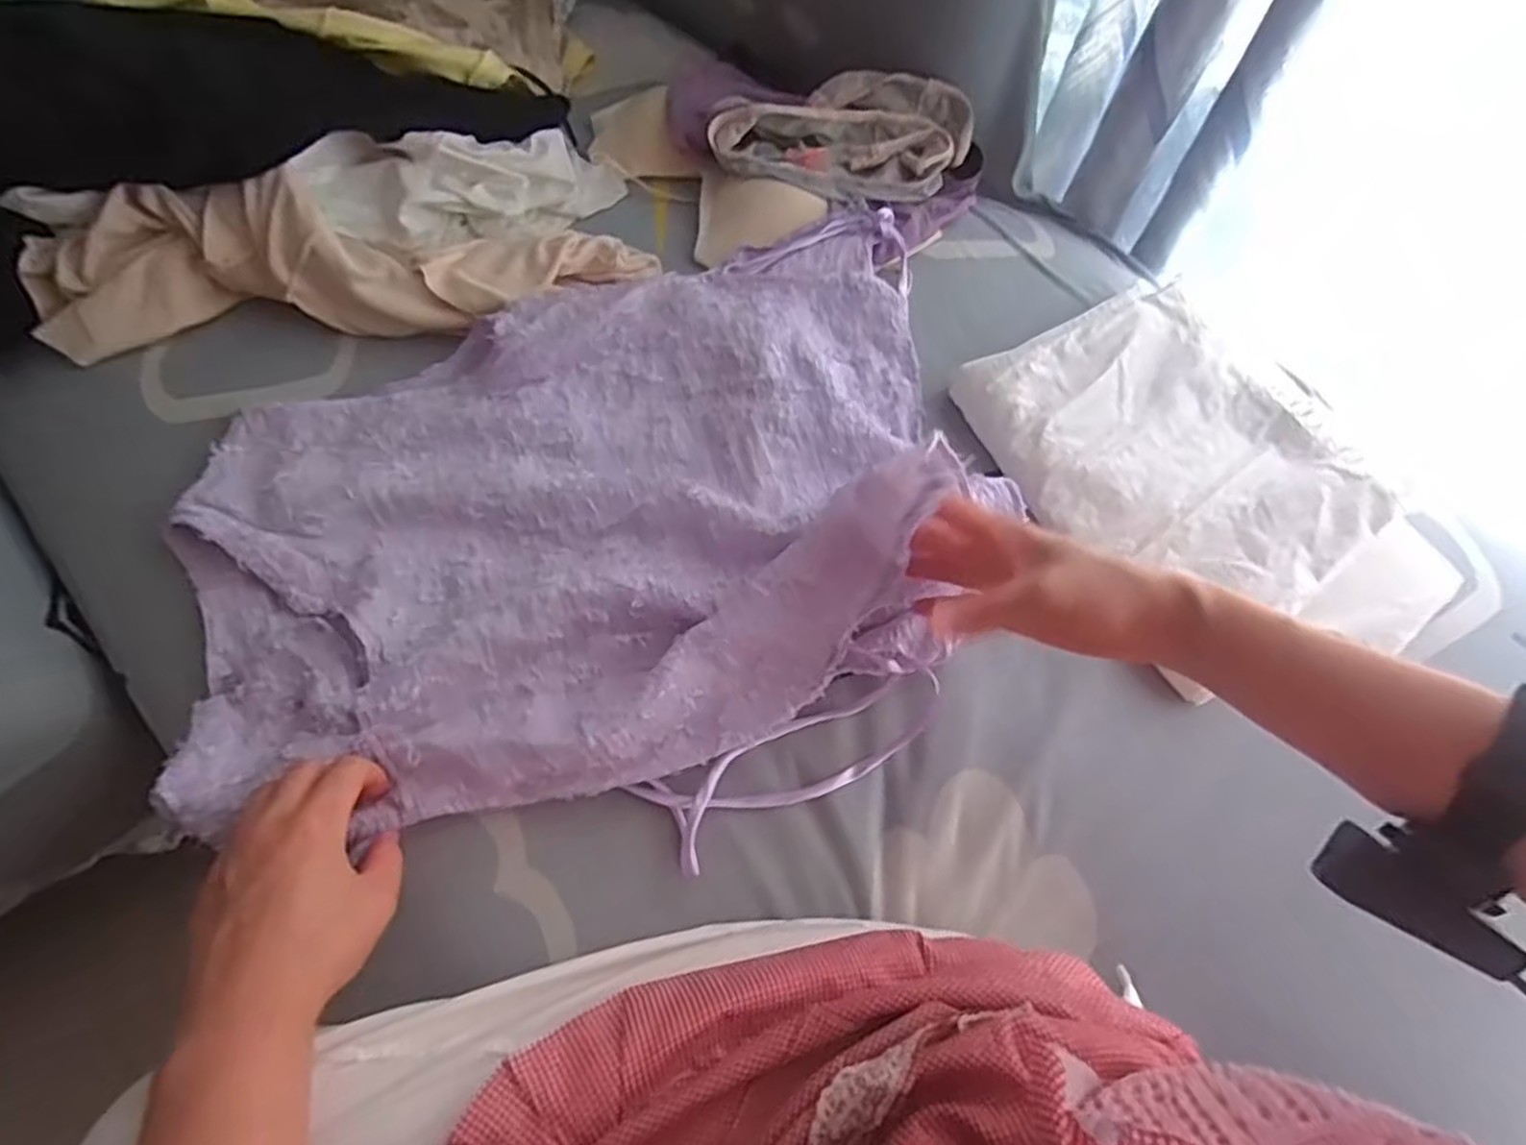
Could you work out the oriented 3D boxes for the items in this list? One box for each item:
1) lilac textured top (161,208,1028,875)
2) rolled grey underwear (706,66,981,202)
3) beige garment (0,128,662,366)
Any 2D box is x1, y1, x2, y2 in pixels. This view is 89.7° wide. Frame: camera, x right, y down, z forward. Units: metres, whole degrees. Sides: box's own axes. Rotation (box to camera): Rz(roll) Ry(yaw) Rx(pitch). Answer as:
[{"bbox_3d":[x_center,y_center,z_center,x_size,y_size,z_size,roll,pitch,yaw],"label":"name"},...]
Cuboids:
[{"bbox_3d":[-0.114,-0.063,0.507,0.518,0.113,0.420,-7,66,-7],"label":"lilac textured top"},{"bbox_3d":[0.072,-0.387,0.683,0.213,0.046,0.137,16,65,4],"label":"rolled grey underwear"},{"bbox_3d":[-0.334,-0.262,0.613,0.466,0.077,0.191,-15,67,-10],"label":"beige garment"}]

